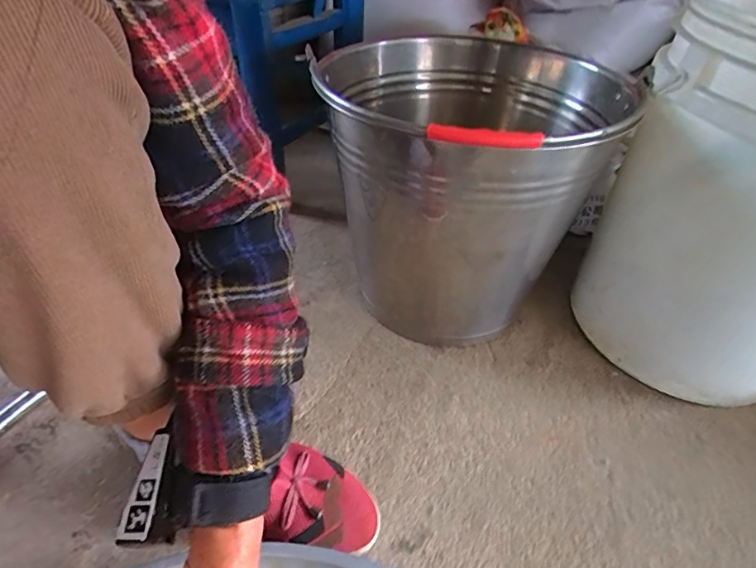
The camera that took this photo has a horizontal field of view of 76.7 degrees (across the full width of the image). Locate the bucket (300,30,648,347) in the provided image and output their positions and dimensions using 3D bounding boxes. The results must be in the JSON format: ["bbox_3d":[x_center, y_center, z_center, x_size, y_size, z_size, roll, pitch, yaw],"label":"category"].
[{"bbox_3d":[0.087,-0.097,0.615,0.308,0.337,0.290,2,41,-2],"label":"bucket"}]

